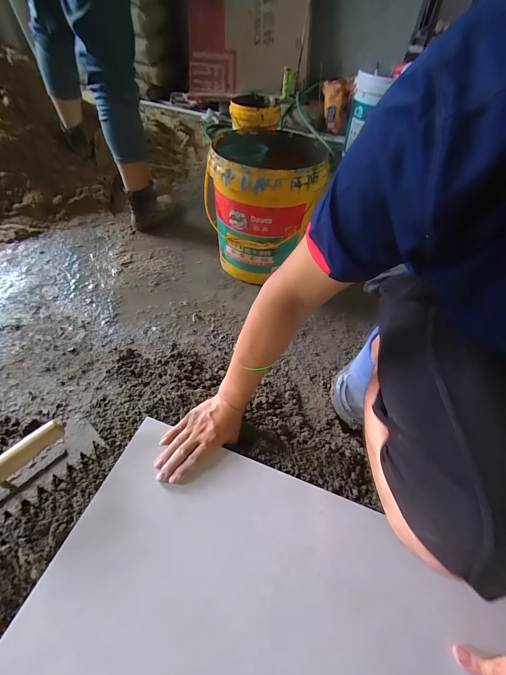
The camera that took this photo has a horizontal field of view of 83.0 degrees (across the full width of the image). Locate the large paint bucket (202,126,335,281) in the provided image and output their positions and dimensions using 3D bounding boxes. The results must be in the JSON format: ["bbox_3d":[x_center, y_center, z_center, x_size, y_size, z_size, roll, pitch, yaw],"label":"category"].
[{"bbox_3d":[0.037,-0.386,0.882,0.298,0.350,0.306,2,51,-3],"label":"large paint bucket"}]

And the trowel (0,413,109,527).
[{"bbox_3d":[-0.382,0.215,0.429,0.098,0.081,0.264,36,57,22],"label":"trowel"}]

